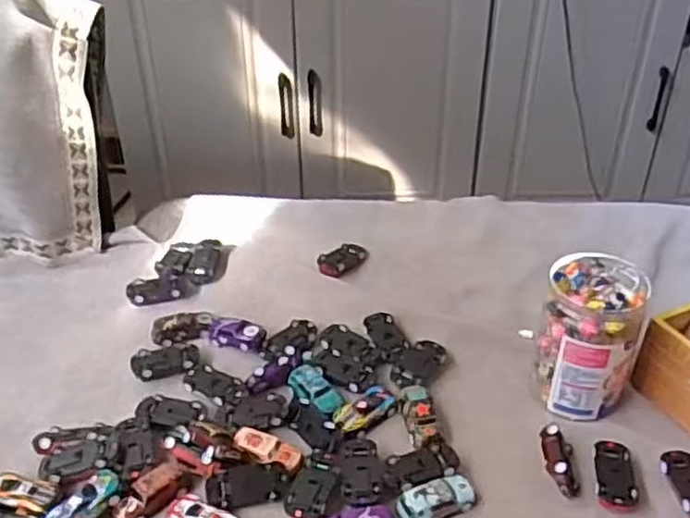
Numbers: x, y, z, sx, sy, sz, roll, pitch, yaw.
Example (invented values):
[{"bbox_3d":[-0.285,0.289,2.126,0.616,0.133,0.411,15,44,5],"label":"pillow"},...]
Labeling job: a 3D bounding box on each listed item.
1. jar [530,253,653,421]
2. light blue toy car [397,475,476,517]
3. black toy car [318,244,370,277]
[{"bbox_3d":[0.219,0.070,0.645,0.082,0.121,0.088,-2,37,1],"label":"jar"},{"bbox_3d":[0.073,0.191,0.570,0.066,0.018,0.029,-17,39,-19],"label":"light blue toy car"},{"bbox_3d":[-0.002,0.000,0.838,0.035,0.017,0.068,28,46,35],"label":"black toy car"}]

